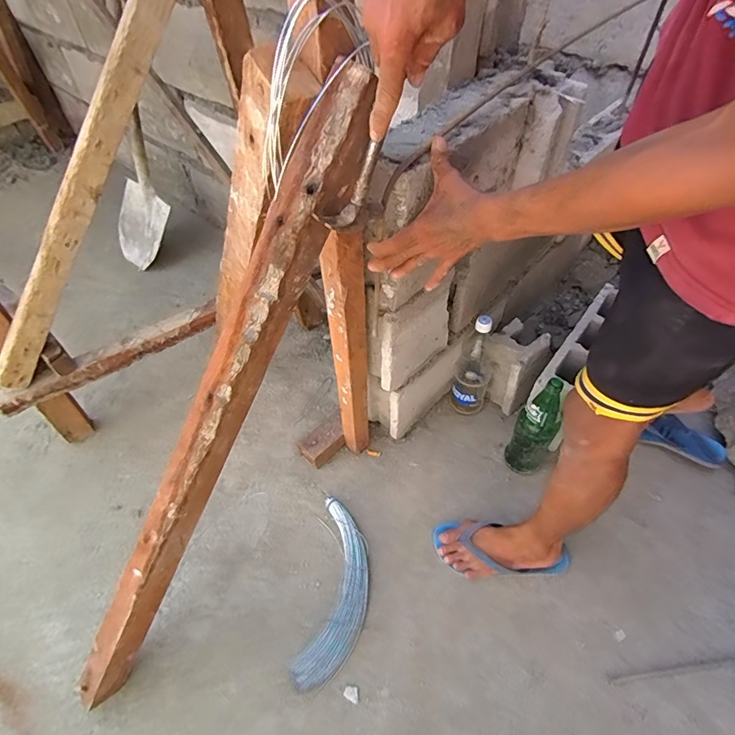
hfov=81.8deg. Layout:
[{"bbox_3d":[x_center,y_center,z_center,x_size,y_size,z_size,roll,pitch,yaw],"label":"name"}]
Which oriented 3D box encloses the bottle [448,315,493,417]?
[{"bbox_3d":[0.239,0.009,0.957,0.082,0.301,0.073,18,55,15],"label":"bottle"}]

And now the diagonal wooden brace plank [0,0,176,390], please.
[{"bbox_3d":[-0.429,-0.351,0.672,0.026,0.945,0.050,45,20,29],"label":"diagonal wooden brace plank"}]

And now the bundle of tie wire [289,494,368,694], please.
[{"bbox_3d":[-0.053,0.415,0.802,0.109,0.033,0.310,6,52,6],"label":"bundle of tie wire"}]

